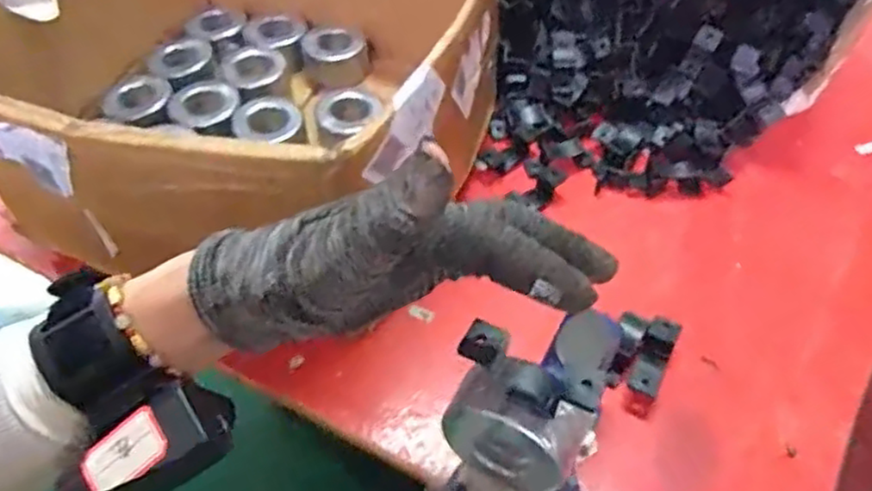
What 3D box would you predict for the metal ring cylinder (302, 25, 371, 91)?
[{"bbox_3d":[-0.099,-0.186,0.683,0.063,0.038,0.061,0,51,0],"label":"metal ring cylinder"}]

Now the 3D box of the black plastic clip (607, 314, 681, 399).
[{"bbox_3d":[0.142,0.077,0.482,0.039,0.025,0.062,24,55,19],"label":"black plastic clip"}]

